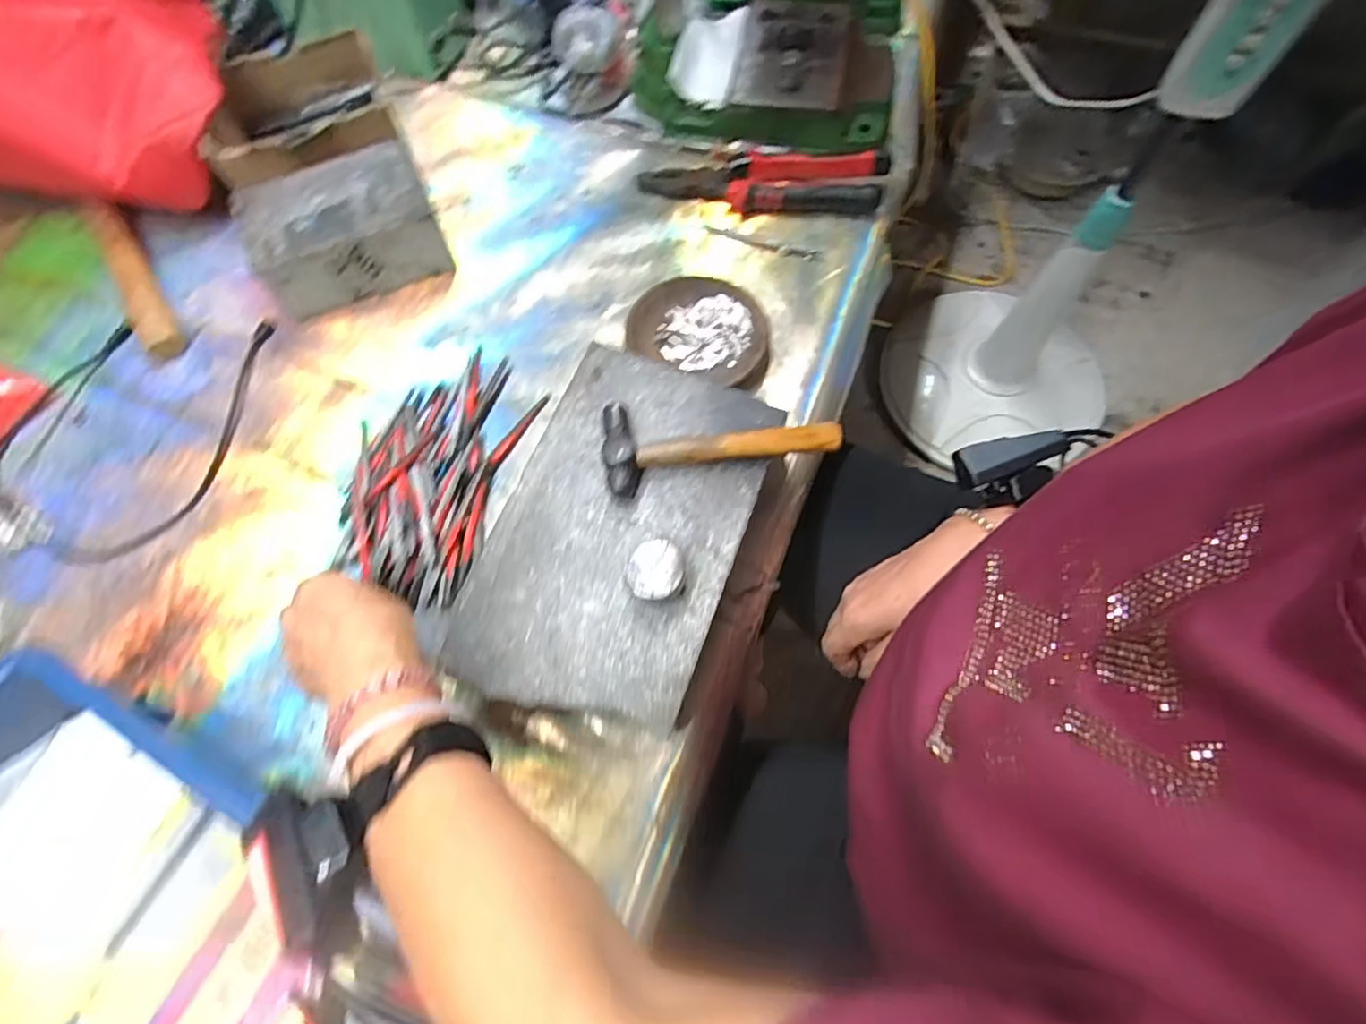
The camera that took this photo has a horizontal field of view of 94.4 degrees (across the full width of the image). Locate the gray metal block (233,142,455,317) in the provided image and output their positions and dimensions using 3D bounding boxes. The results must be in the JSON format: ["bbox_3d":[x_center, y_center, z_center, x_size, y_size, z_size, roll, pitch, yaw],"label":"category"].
[{"bbox_3d":[-0.287,-0.242,0.540,0.148,0.071,0.101,-25,69,-8],"label":"gray metal block"}]

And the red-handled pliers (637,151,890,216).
[{"bbox_3d":[0.073,-0.294,0.568,0.217,0.027,0.060,0,68,2],"label":"red-handled pliers"}]

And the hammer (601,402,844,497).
[{"bbox_3d":[0.024,-0.052,0.412,0.152,0.018,0.058,-11,68,-3],"label":"hammer"}]

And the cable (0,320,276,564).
[{"bbox_3d":[-0.447,-0.067,0.502,0.176,0.018,0.216,4,68,4],"label":"cable"}]

